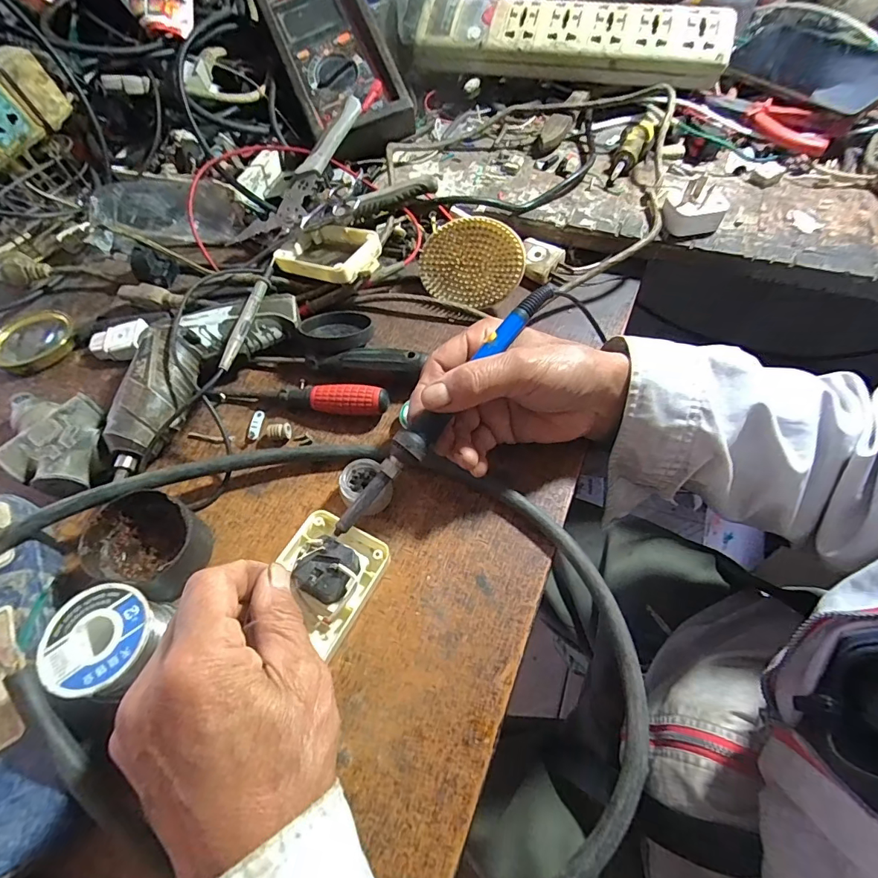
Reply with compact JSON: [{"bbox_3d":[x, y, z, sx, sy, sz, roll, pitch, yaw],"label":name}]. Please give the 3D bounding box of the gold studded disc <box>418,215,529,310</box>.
[{"bbox_3d":[0.030,-0.158,0.406,0.091,0.009,0.073,18,107,12],"label":"gold studded disc"}]

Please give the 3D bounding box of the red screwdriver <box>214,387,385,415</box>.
[{"bbox_3d":[-0.109,-0.032,0.352,0.142,0.019,0.021,4,60,6],"label":"red screwdriver"}]

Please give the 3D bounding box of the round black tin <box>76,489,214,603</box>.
[{"bbox_3d":[-0.178,0.064,0.284,0.064,0.041,0.056,17,62,13],"label":"round black tin"}]

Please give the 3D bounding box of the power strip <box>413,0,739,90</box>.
[{"bbox_3d":[0.150,-0.471,0.536,0.352,0.054,0.092,8,61,8],"label":"power strip"}]

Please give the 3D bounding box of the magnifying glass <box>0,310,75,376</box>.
[{"bbox_3d":[-0.349,-0.084,0.390,0.062,0.017,0.054,-39,65,-18],"label":"magnifying glass"}]

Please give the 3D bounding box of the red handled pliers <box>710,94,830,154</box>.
[{"bbox_3d":[0.353,-0.343,0.486,0.041,0.019,0.134,-41,66,-19],"label":"red handled pliers"}]

